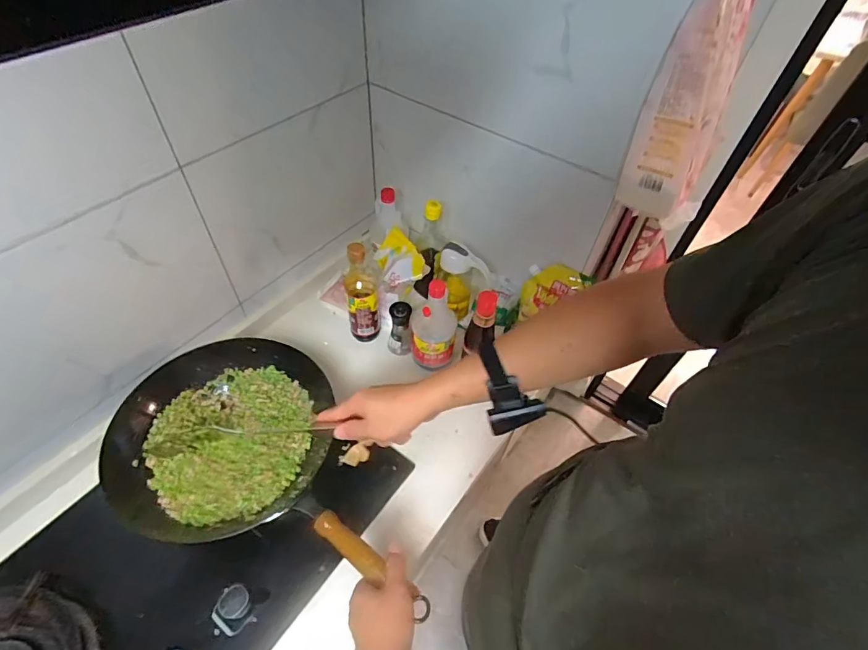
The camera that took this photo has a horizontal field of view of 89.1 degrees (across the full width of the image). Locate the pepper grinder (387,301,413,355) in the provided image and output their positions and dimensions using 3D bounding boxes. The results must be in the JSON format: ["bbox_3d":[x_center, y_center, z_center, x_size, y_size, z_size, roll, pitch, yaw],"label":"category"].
[{"bbox_3d":[-0.068,0.005,0.903,0.054,0.105,0.052,-1,51,-4],"label":"pepper grinder"}]

